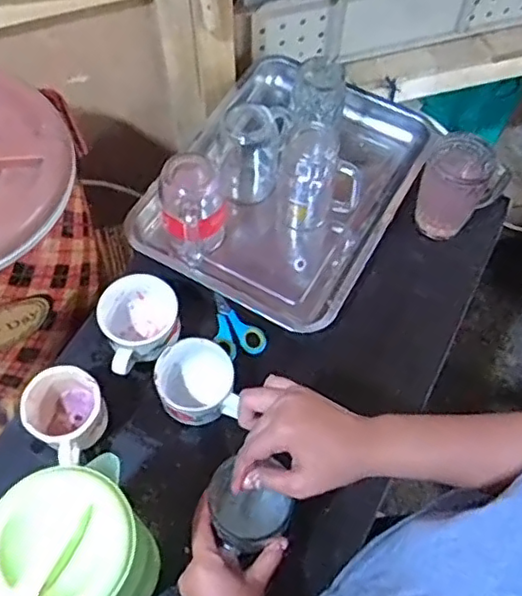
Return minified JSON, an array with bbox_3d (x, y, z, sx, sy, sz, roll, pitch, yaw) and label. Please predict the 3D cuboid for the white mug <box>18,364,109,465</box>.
[{"bbox_3d":[-0.202,0.123,0.661,0.084,0.070,0.075,35,66,16],"label":"white mug"}]

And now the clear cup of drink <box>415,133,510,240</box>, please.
[{"bbox_3d":[0.246,-0.134,0.783,0.095,0.107,0.075,25,64,11],"label":"clear cup of drink"}]

